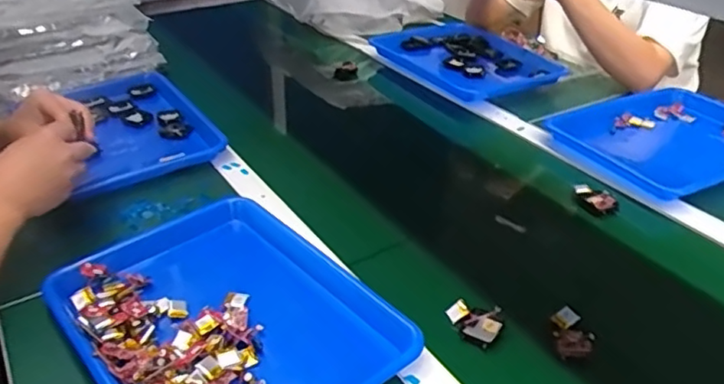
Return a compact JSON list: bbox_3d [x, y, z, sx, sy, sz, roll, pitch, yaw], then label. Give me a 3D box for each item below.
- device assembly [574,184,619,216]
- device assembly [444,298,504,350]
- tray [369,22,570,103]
[{"bbox_3d":[0.302,0.011,0.790,0.022,0.026,0.055,-26,41,-34],"label":"device assembly"},{"bbox_3d":[0.110,0.127,0.601,0.057,0.026,0.043,18,37,25],"label":"device assembly"},{"bbox_3d":[0.210,-0.261,1.184,0.275,0.037,0.339,-17,37,-24],"label":"tray"}]

